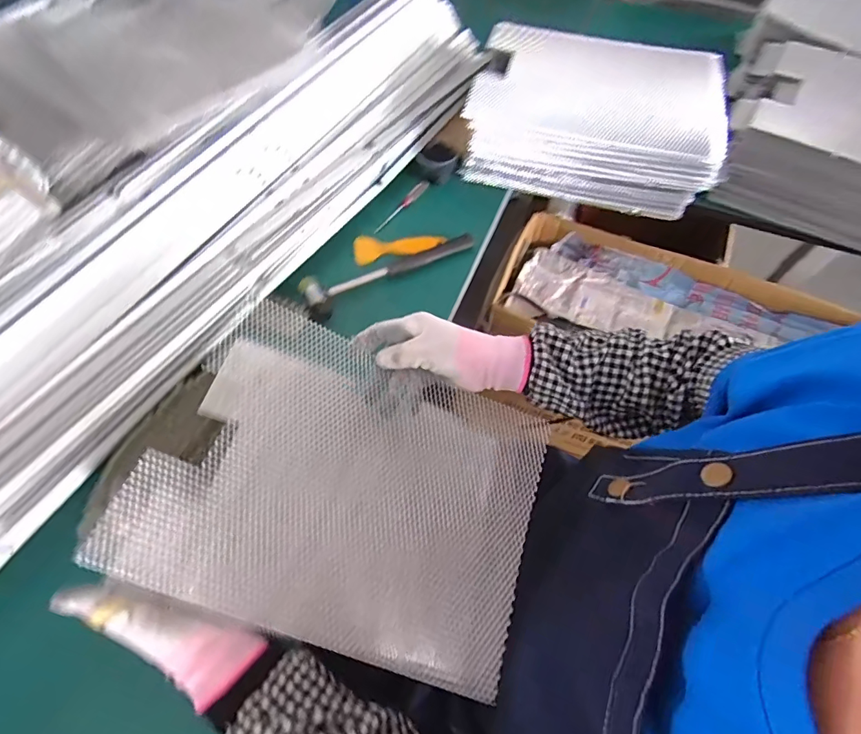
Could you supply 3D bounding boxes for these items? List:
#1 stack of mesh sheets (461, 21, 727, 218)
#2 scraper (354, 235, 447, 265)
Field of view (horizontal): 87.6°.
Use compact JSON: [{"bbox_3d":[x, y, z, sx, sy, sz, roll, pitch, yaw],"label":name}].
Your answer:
[{"bbox_3d":[0.242,-0.382,0.685,0.347,0.135,0.242,16,62,7],"label":"stack of mesh sheets"},{"bbox_3d":[-0.046,-0.178,0.649,0.128,0.015,0.050,-7,61,-6],"label":"scraper"}]

